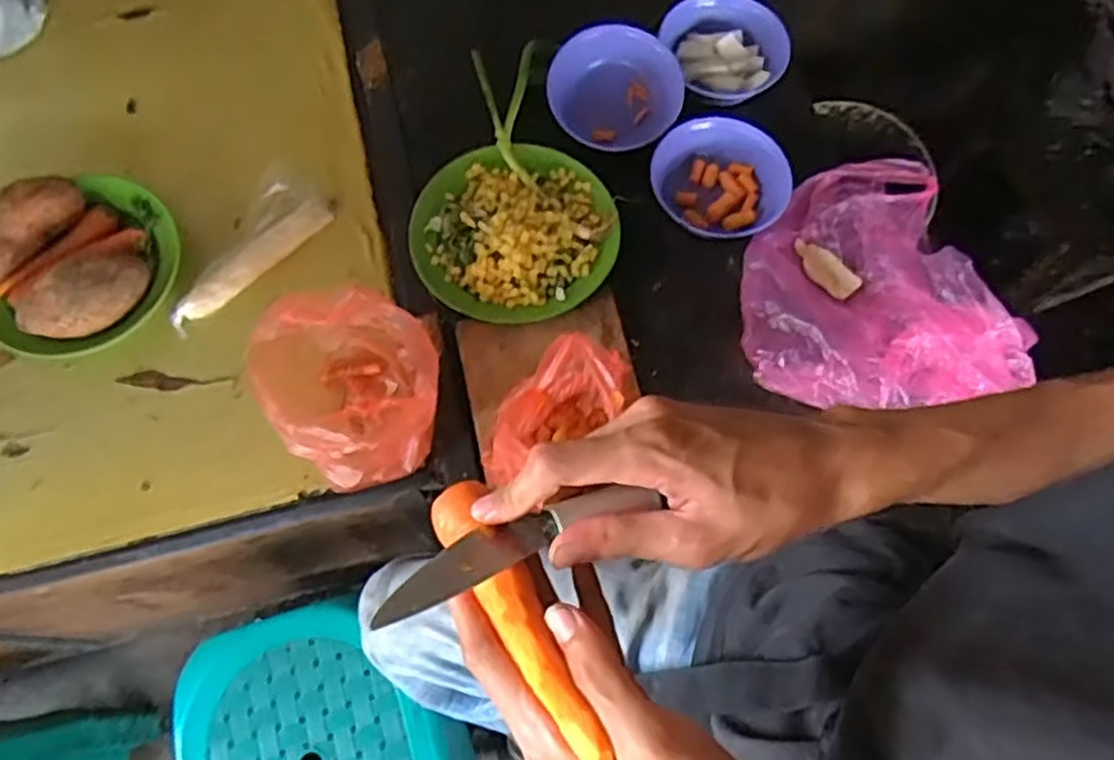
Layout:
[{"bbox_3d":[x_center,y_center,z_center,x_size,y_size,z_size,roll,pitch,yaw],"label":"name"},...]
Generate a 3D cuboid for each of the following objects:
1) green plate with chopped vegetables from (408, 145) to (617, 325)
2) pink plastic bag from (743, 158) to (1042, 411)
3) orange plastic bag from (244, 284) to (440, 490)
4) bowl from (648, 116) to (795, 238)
[{"bbox_3d":[-0.047,-0.153,0.805,0.207,0.058,0.194,1,68,-2],"label":"green plate with chopped vegetables"},{"bbox_3d":[0.312,-0.109,0.784,0.264,0.061,0.294,-4,69,-4],"label":"pink plastic bag"},{"bbox_3d":[-0.187,0.004,0.711,0.144,0.160,0.163,-4,68,-2],"label":"orange plastic bag"},{"bbox_3d":[0.174,-0.211,0.826,0.148,0.050,0.128,15,68,6],"label":"bowl"}]

